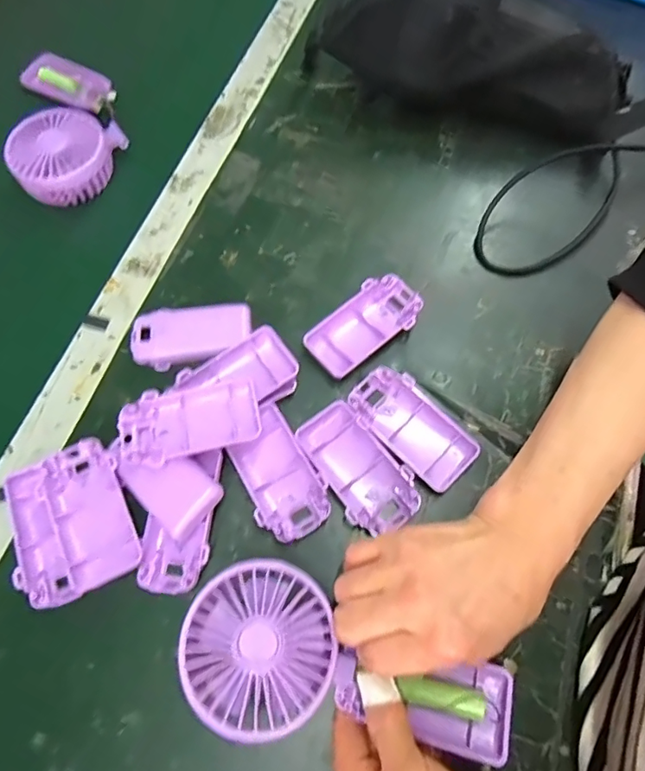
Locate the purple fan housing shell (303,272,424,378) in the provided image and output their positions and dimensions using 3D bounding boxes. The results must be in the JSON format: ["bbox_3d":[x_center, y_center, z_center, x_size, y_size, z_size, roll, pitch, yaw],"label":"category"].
[{"bbox_3d":[0.034,-0.046,0.397,0.049,0.017,0.094,42,75,16],"label":"purple fan housing shell"}]

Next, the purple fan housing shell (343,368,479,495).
[{"bbox_3d":[0.063,0.029,0.363,0.048,0.014,0.094,-42,73,-14],"label":"purple fan housing shell"}]

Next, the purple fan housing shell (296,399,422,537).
[{"bbox_3d":[0.024,0.058,0.354,0.049,0.014,0.094,-39,72,-13],"label":"purple fan housing shell"}]

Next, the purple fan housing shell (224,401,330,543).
[{"bbox_3d":[-0.032,0.062,0.355,0.049,0.016,0.090,-32,70,-11],"label":"purple fan housing shell"}]

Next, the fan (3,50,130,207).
[{"bbox_3d":[-0.253,-0.269,0.501,0.097,0.045,0.201,-13,68,-4],"label":"fan"}]

